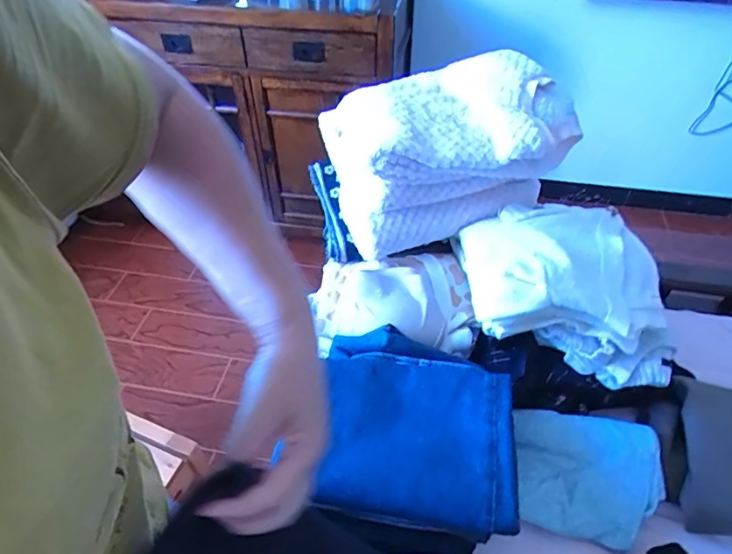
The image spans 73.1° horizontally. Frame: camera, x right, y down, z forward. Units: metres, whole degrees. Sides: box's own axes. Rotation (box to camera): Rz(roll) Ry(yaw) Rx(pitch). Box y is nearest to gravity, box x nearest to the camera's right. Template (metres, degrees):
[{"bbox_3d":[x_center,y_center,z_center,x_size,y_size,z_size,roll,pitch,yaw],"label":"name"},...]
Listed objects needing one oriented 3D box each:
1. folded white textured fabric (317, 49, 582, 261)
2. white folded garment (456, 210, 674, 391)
[{"bbox_3d":[0.115,-0.184,0.730,0.318,0.199,0.209,-7,46,-6],"label":"folded white textured fabric"},{"bbox_3d":[0.272,0.012,0.685,0.252,0.131,0.223,0,46,1],"label":"white folded garment"}]

